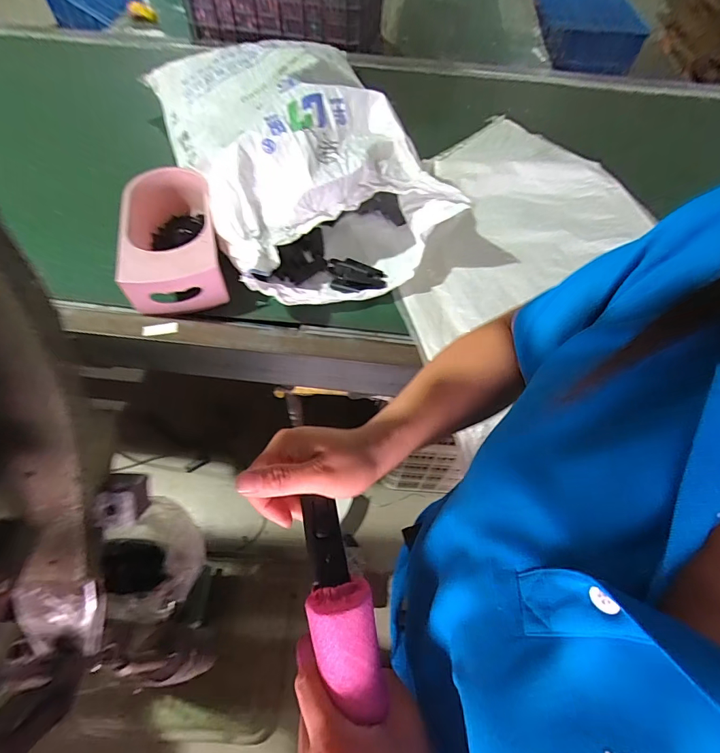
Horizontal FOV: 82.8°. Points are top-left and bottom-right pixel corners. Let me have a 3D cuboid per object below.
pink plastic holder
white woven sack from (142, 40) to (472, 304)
[{"bbox_3d":[-0.340,-0.254,0.734,0.155,0.096,0.310,-15,61,-12],"label":"pink plastic holder"},{"bbox_3d":[-0.171,-0.506,0.838,0.401,0.217,0.829,-22,62,-15],"label":"white woven sack"}]

